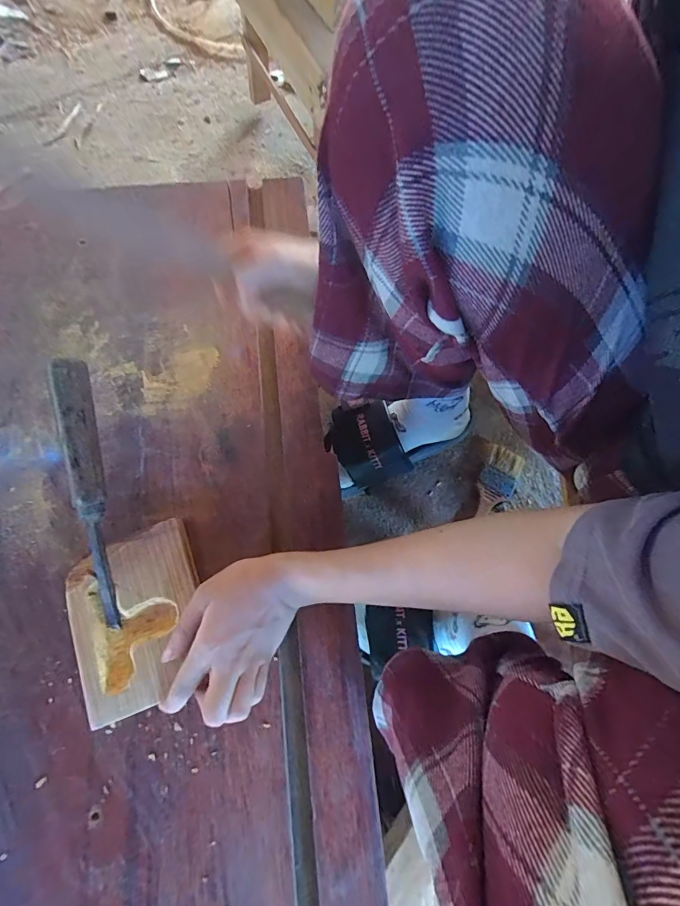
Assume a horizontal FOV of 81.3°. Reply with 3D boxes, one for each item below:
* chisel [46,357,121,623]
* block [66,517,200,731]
[{"bbox_3d":[-0.217,0.037,0.341,0.024,0.020,0.230,-7,95,-4],"label":"chisel"},{"bbox_3d":[-0.174,0.143,0.348,0.106,0.020,0.138,-20,76,-7],"label":"block"}]

